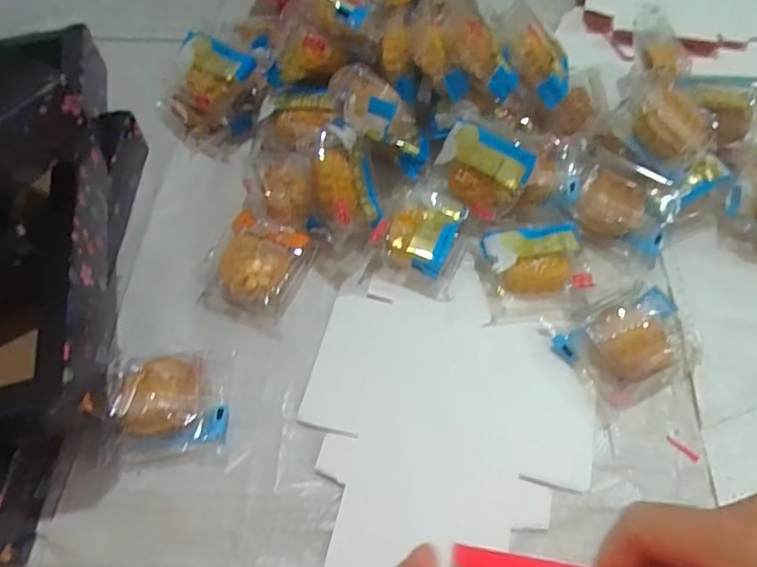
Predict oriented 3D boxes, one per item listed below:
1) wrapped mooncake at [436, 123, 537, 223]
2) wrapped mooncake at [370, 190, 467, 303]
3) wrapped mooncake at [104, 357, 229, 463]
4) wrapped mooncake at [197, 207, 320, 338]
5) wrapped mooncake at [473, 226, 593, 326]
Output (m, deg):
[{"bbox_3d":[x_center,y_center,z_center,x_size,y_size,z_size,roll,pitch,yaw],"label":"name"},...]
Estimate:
[{"bbox_3d":[0.100,-0.109,0.526,0.091,0.074,0.029,37,27,21],"label":"wrapped mooncake"},{"bbox_3d":[0.047,-0.048,0.536,0.086,0.039,0.105,20,62,13],"label":"wrapped mooncake"},{"bbox_3d":[-0.175,0.100,0.455,0.086,0.045,0.084,-8,59,-3],"label":"wrapped mooncake"},{"bbox_3d":[-0.119,-0.014,0.523,0.090,0.037,0.101,15,61,10],"label":"wrapped mooncake"},{"bbox_3d":[0.149,-0.012,0.514,0.098,0.034,0.081,-8,59,-3],"label":"wrapped mooncake"}]

